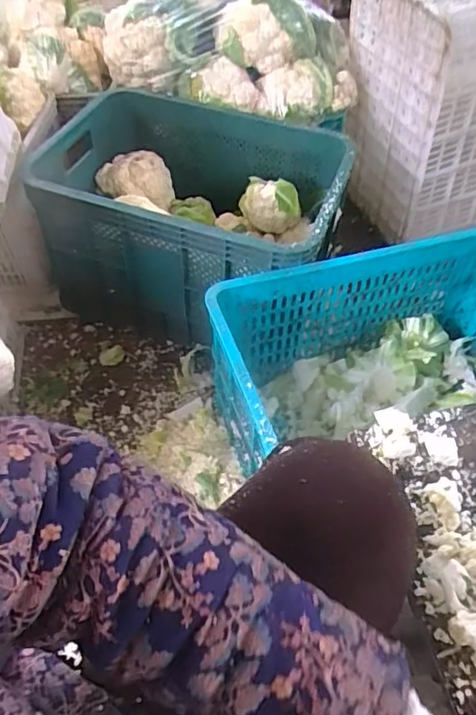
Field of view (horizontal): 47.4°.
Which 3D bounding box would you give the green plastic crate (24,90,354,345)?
[{"bbox_3d":[-0.077,-0.266,1.040,0.528,0.293,0.397,9,53,10],"label":"green plastic crate"}]

